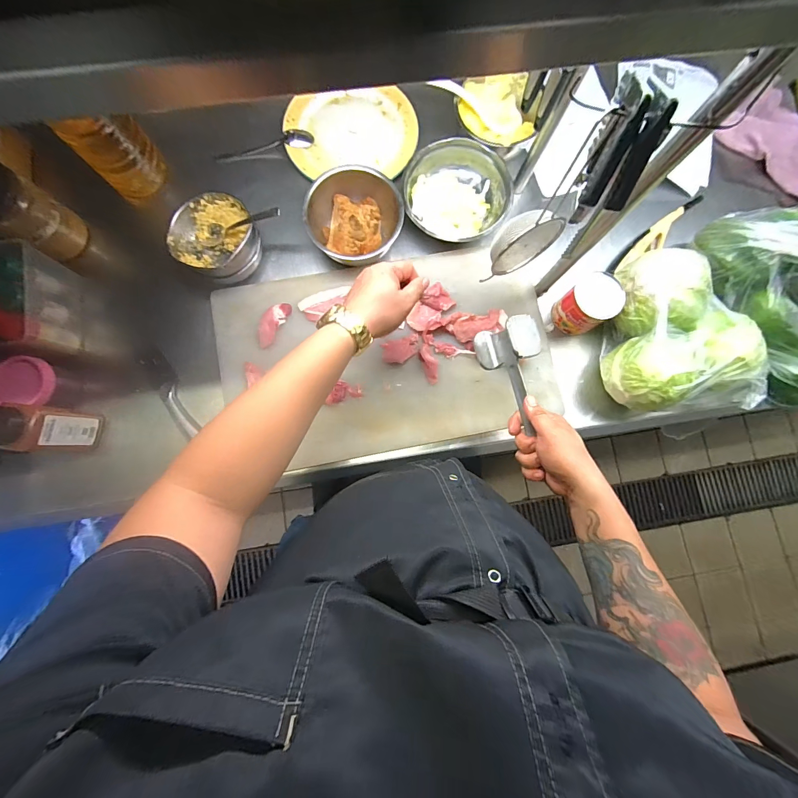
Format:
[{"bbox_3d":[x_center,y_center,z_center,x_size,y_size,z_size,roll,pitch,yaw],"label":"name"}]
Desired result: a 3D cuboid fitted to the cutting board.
[{"bbox_3d":[-0.024,-0.079,0.639,0.599,0.034,0.363,-8,82,-3],"label":"cutting board"}]

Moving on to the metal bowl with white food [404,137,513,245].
[{"bbox_3d":[0.107,-0.384,0.655,0.189,0.056,0.174,0,82,-1],"label":"metal bowl with white food"}]

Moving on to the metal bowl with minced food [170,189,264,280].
[{"bbox_3d":[-0.323,-0.285,0.629,0.141,0.074,0.136,0,82,-1],"label":"metal bowl with minced food"}]

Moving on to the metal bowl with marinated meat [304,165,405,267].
[{"bbox_3d":[-0.081,-0.329,0.640,0.167,0.077,0.154,0,82,-1],"label":"metal bowl with marinated meat"}]

